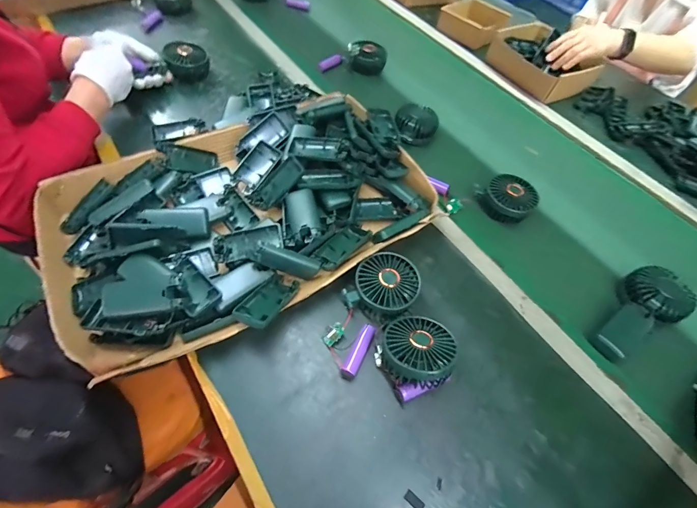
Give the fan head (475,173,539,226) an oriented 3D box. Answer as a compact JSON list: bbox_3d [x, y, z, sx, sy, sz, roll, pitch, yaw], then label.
[{"bbox_3d":[0.274,-0.095,0.597,0.084,0.035,0.076,40,67,20],"label":"fan head"}]

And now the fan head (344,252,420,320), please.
[{"bbox_3d":[0.051,0.044,0.480,0.084,0.038,0.090,1,60,-1],"label":"fan head"}]

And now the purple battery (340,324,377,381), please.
[{"bbox_3d":[0.013,0.125,0.445,0.020,0.014,0.072,24,62,12],"label":"purple battery"}]

